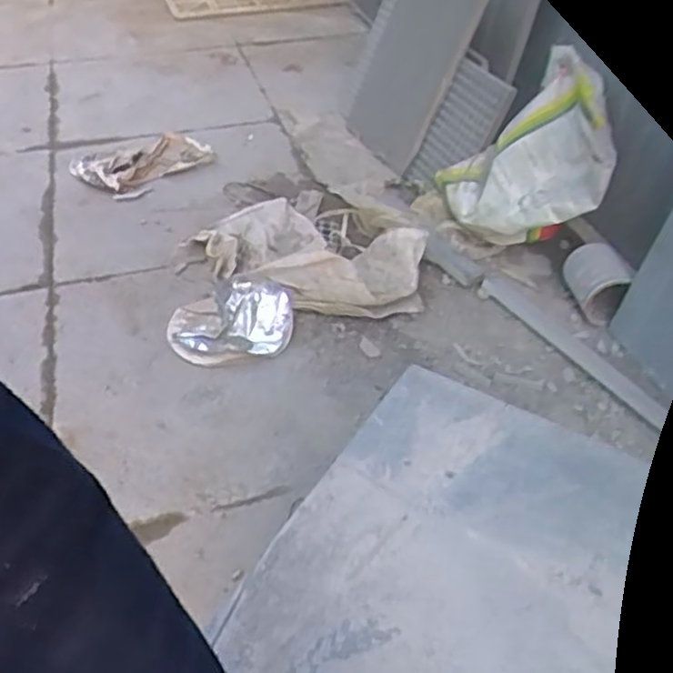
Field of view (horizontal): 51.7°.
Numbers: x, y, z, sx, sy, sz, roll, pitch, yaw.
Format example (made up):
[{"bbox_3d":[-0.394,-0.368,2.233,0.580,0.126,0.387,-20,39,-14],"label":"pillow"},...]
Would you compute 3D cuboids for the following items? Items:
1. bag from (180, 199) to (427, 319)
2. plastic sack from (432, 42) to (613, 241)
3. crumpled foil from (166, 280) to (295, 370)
[{"bbox_3d":[-0.064,-0.146,1.326,0.481,0.107,0.224,18,44,19],"label":"bag"},{"bbox_3d":[0.354,-0.357,1.312,0.279,0.301,0.250,6,41,6],"label":"plastic sack"},{"bbox_3d":[-0.189,-0.030,1.232,0.221,0.079,0.158,-3,39,-8],"label":"crumpled foil"}]

